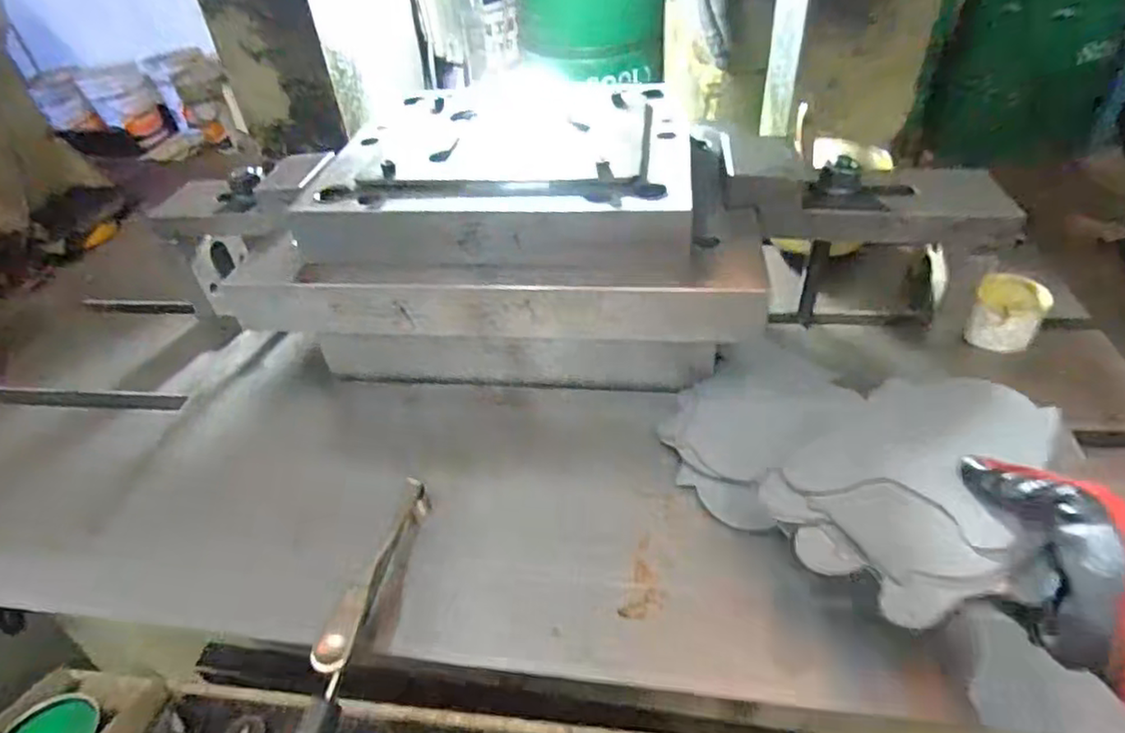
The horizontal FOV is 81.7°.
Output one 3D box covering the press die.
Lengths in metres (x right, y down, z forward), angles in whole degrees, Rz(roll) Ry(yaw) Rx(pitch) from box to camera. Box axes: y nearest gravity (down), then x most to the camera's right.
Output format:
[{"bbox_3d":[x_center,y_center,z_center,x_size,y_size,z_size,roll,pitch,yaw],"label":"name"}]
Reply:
[{"bbox_3d":[-0.055,-0.129,0.580,0.433,0.149,0.258,1,40,7],"label":"press die"}]

